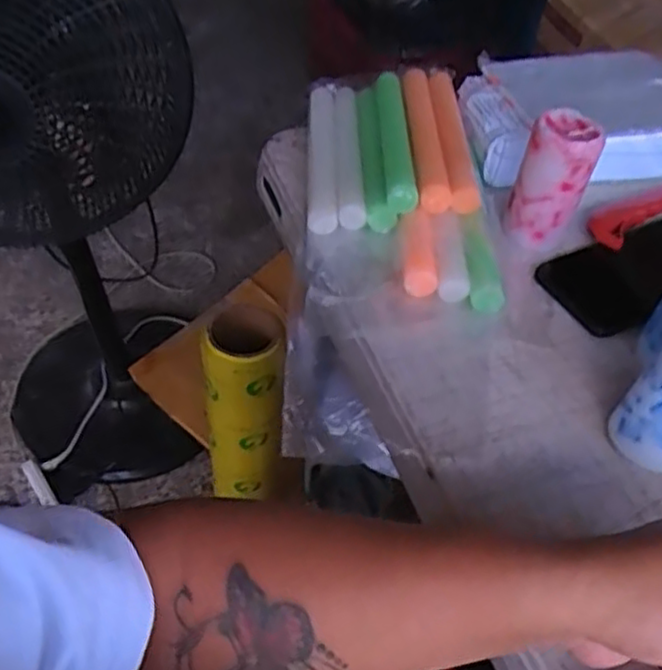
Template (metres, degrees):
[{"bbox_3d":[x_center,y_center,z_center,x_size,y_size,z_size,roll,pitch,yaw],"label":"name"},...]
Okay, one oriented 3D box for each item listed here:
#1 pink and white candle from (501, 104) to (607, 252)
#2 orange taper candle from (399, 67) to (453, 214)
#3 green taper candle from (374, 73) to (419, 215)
[{"bbox_3d":[0.165,-0.115,0.522,0.048,0.090,0.047,23,50,15],"label":"pink and white candle"},{"bbox_3d":[0.077,-0.171,0.584,0.026,0.018,0.193,2,47,-3],"label":"orange taper candle"},{"bbox_3d":[0.052,-0.165,0.576,0.024,0.020,0.178,2,47,-3],"label":"green taper candle"}]

